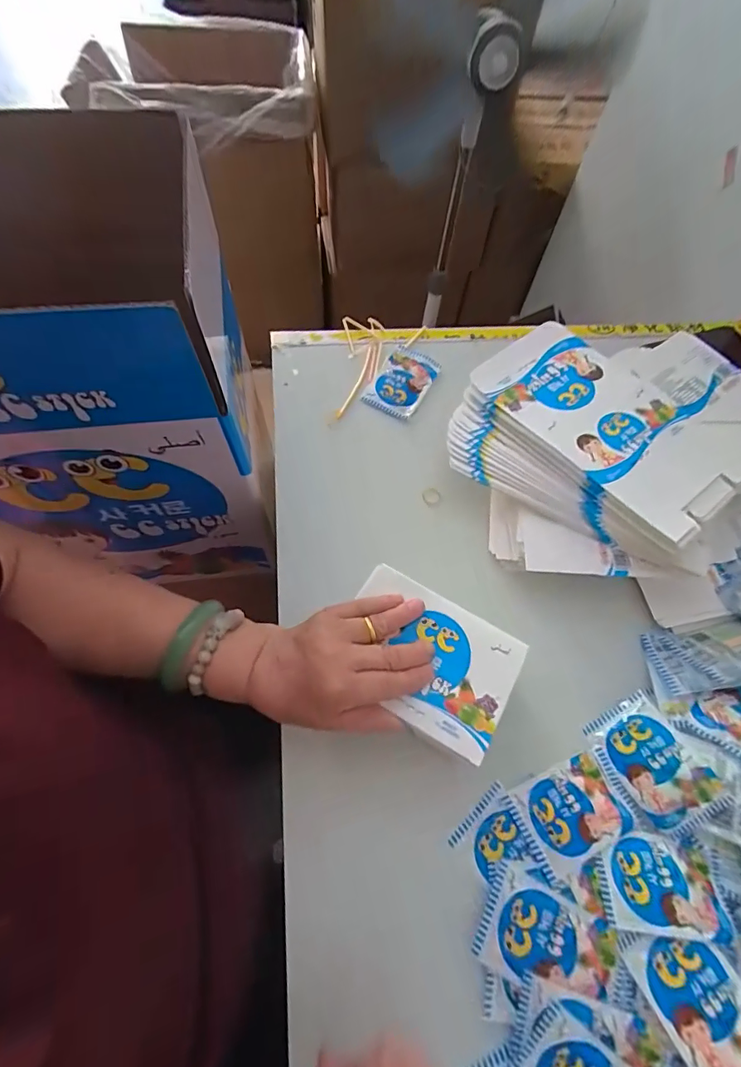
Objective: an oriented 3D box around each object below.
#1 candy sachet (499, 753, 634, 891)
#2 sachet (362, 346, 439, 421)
[{"bbox_3d":[0.166,0.230,0.382,0.091,0.012,0.064,-16,54,-16],"label":"candy sachet"},{"bbox_3d":[0.042,-0.192,0.577,0.062,0.009,0.103,28,66,9],"label":"sachet"}]

